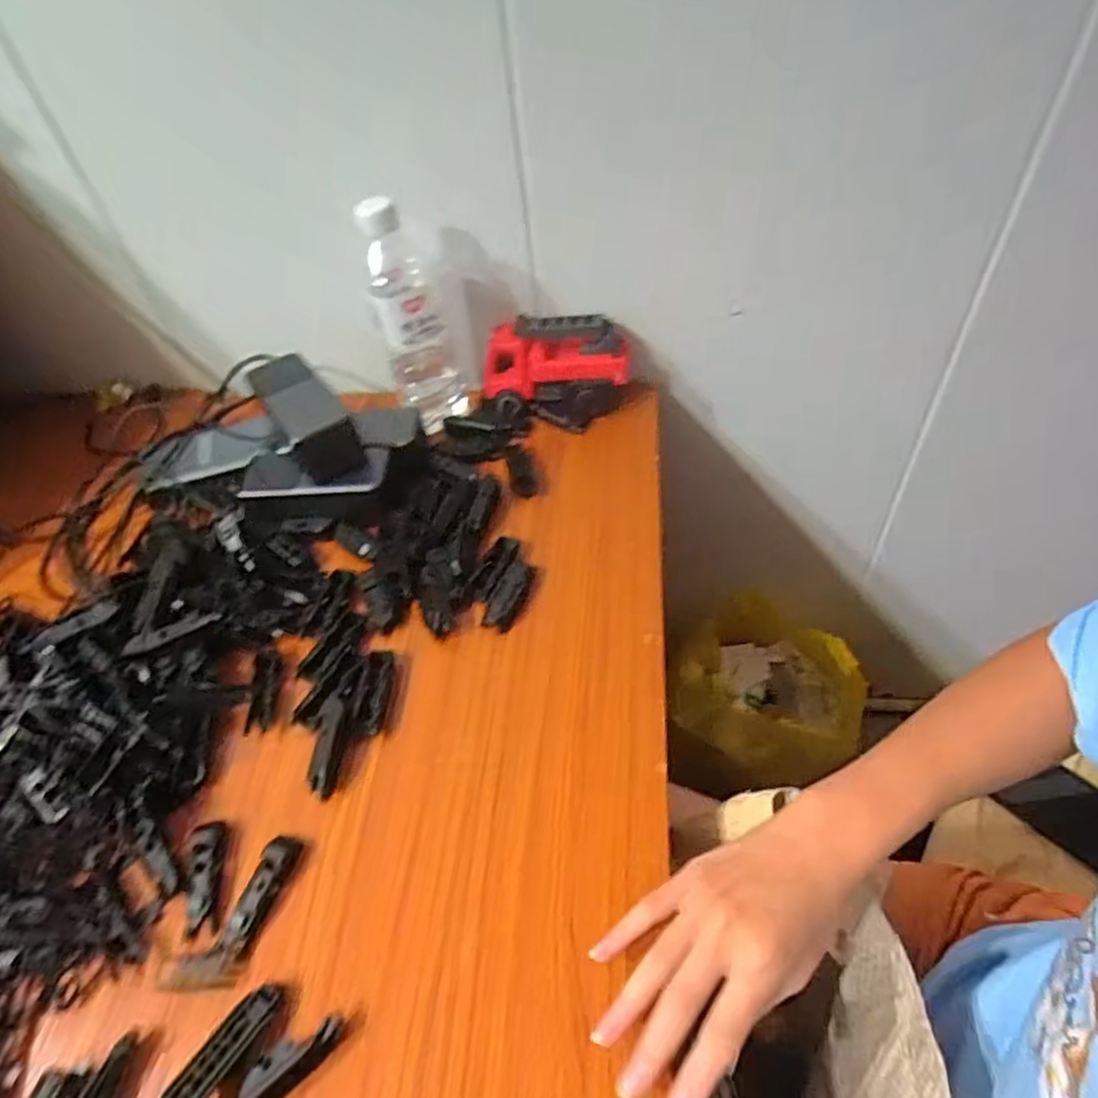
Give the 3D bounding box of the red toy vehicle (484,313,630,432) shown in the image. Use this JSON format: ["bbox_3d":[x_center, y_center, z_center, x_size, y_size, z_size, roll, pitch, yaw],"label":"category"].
[{"bbox_3d":[0.006,-0.171,0.643,0.138,0.082,0.074,4,50,9],"label":"red toy vehicle"}]

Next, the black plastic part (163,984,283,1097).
[{"bbox_3d":[-0.169,0.259,0.337,0.019,0.010,0.071,27,55,21],"label":"black plastic part"}]

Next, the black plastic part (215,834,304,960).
[{"bbox_3d":[-0.171,0.204,0.392,0.020,0.013,0.067,9,51,15],"label":"black plastic part"}]

